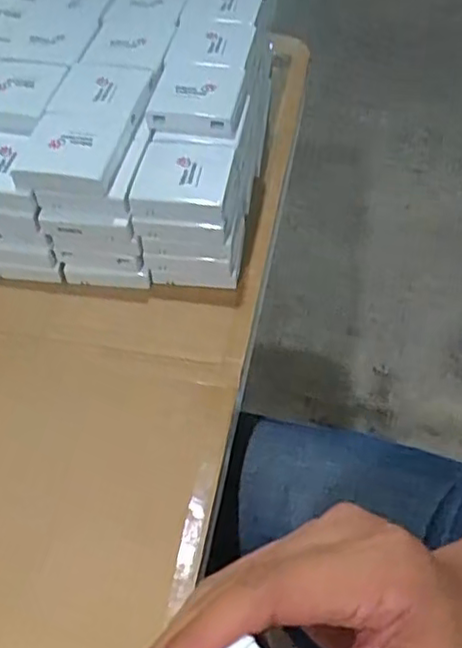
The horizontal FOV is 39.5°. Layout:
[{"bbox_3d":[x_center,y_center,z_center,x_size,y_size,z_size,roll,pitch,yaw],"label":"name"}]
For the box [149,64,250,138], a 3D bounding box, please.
[{"bbox_3d":[-0.031,-0.220,0.620,0.085,0.024,0.088,8,53,7],"label":"box"}]

